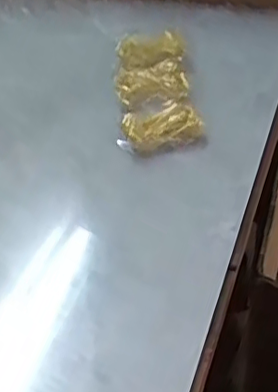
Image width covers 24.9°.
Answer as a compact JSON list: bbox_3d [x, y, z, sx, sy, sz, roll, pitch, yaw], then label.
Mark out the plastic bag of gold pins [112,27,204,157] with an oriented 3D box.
[{"bbox_3d":[0.015,-0.113,0.618,0.073,0.028,0.190,-5,41,0],"label":"plastic bag of gold pins"}]

